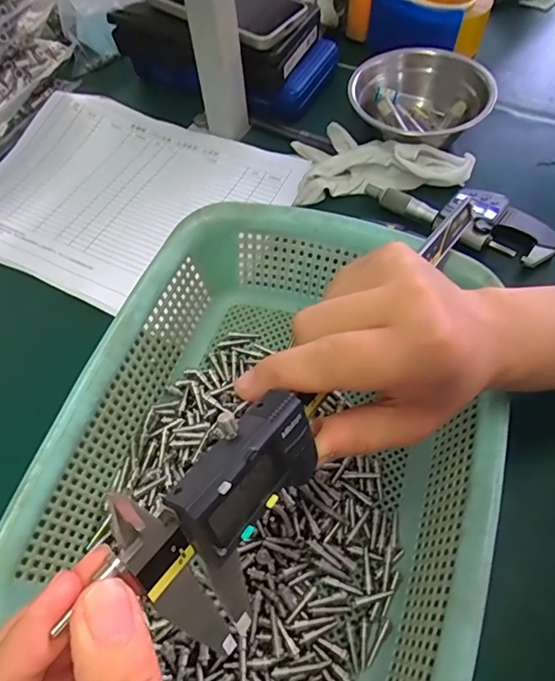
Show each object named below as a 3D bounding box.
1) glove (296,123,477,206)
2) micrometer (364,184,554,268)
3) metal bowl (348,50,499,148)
[{"bbox_3d":[0.098,-0.173,0.465,0.161,0.033,0.081,-1,58,1],"label":"glove"},{"bbox_3d":[0.157,-0.108,0.425,0.162,0.030,0.052,22,61,15],"label":"micrometer"},{"bbox_3d":[0.143,-0.229,0.475,0.139,0.055,0.108,-29,61,-14],"label":"metal bowl"}]

